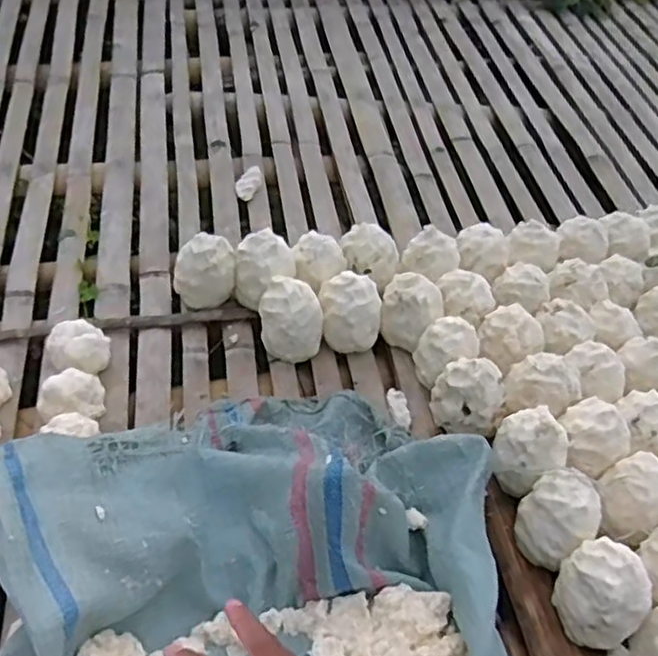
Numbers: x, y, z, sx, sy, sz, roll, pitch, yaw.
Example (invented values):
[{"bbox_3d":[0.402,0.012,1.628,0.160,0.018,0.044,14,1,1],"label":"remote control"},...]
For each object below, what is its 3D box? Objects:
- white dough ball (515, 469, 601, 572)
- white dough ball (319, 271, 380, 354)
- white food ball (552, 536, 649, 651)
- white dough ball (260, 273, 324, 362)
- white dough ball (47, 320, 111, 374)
[{"bbox_3d":[0.262,0.218,0.787,0.078,0.082,0.078,6,45,-6],"label":"white dough ball"},{"bbox_3d":[0.030,-0.022,0.972,0.088,0.092,0.075,4,49,-7],"label":"white dough ball"},{"bbox_3d":[0.290,0.281,0.728,0.090,0.098,0.076,37,50,22],"label":"white food ball"},{"bbox_3d":[-0.051,-0.011,0.948,0.089,0.102,0.073,6,49,-5],"label":"white dough ball"},{"bbox_3d":[-0.327,0.025,0.895,0.072,0.047,0.061,-16,52,-26],"label":"white dough ball"}]

